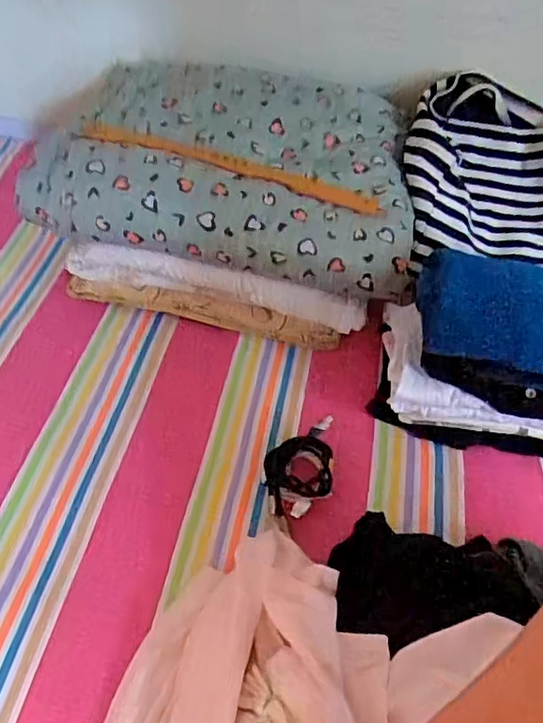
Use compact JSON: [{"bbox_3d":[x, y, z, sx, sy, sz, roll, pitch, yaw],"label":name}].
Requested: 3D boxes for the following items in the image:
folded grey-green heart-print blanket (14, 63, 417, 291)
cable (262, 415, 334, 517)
[{"bbox_3d":[-0.049,-0.277,0.810,0.508,0.138,0.306,10,50,5],"label":"folded grey-green heart-print blanket"},{"bbox_3d":[0.034,0.132,0.710,0.082,0.034,0.129,7,50,2],"label":"cable"}]

